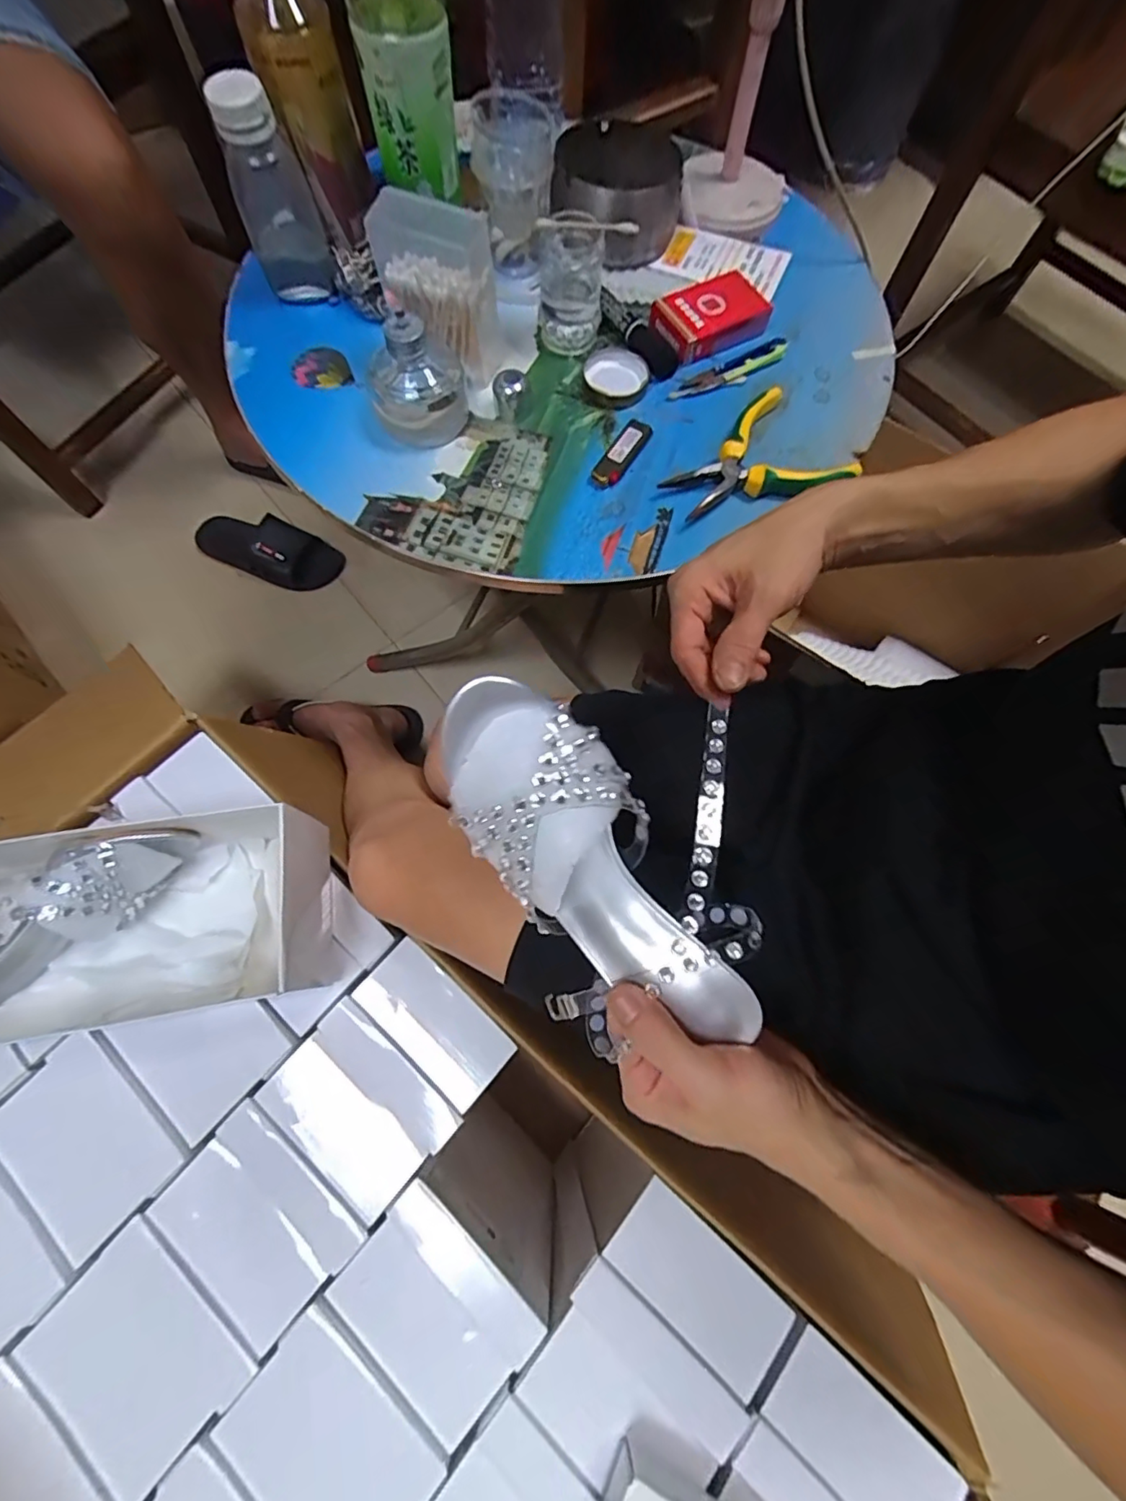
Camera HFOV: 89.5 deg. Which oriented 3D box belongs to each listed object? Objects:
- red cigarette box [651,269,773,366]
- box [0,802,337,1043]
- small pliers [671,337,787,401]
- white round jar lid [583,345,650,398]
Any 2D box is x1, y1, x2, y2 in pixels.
[{"bbox_3d":[0.127,-0.372,0.485,0.100,0.024,0.058,-25,73,-10],"label":"red cigarette box"},{"bbox_3d":[-0.346,0.140,0.447,0.303,0.101,0.141,-9,71,-4],"label":"box"},{"bbox_3d":[0.142,-0.322,0.481,0.119,0.005,0.026,-29,74,-11],"label":"small pliers"},{"bbox_3d":[0.044,-0.316,0.476,0.050,0.007,0.053,0,71,-1],"label":"white round jar lid"}]

